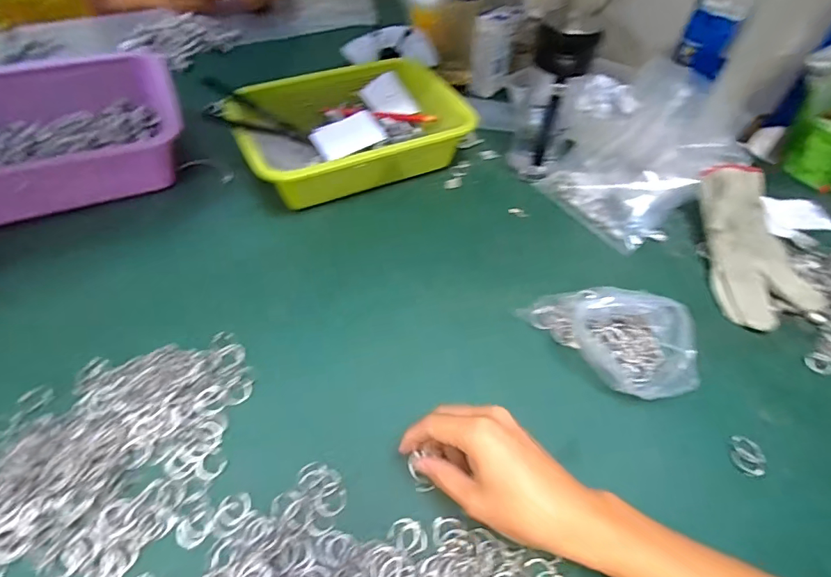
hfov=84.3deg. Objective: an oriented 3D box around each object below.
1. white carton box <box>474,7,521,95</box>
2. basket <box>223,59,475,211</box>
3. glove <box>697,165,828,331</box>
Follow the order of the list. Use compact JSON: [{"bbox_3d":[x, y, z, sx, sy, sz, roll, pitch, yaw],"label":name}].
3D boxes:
[{"bbox_3d":[0.117,-0.355,0.689,0.056,0.108,0.046,19,51,12],"label":"white carton box"},{"bbox_3d":[-0.087,-0.203,0.575,0.266,0.066,0.201,-23,53,-21],"label":"basket"},{"bbox_3d":[0.364,-0.045,0.494,0.090,0.041,0.193,4,65,0],"label":"glove"}]

